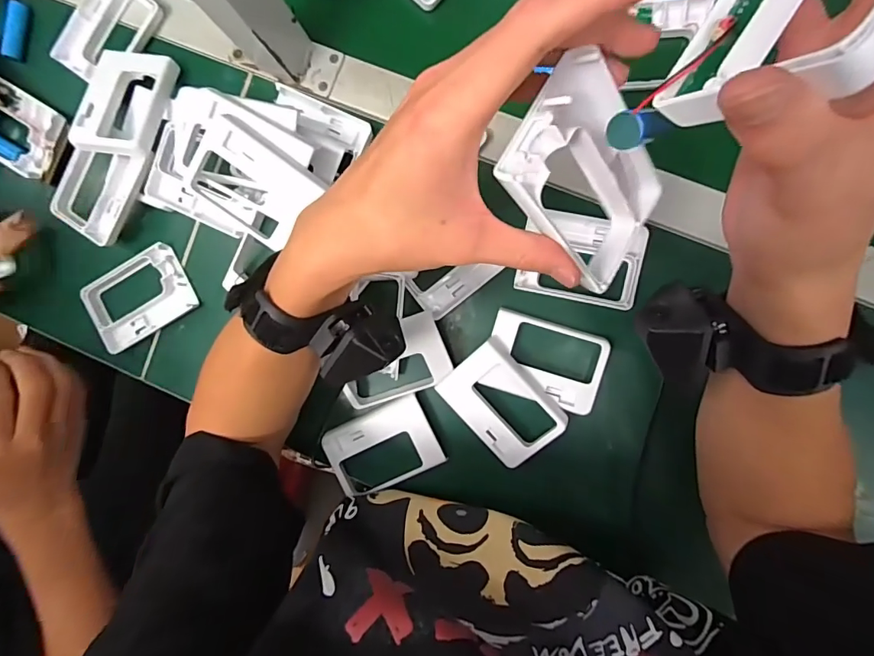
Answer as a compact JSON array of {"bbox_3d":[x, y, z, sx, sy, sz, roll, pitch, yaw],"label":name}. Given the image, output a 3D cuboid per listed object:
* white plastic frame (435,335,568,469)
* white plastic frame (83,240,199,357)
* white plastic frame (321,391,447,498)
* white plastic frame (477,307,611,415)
[{"bbox_3d":[0.053,0.061,0.377,0.065,0.012,0.093,-43,90,20],"label":"white plastic frame"},{"bbox_3d":[-0.271,-0.027,0.422,0.097,0.018,0.064,-27,89,7],"label":"white plastic frame"},{"bbox_3d":[-0.046,0.102,0.393,0.092,0.010,0.063,-26,89,7],"label":"white plastic frame"},{"bbox_3d":[0.087,0.027,0.371,0.093,0.015,0.065,18,89,1],"label":"white plastic frame"}]

